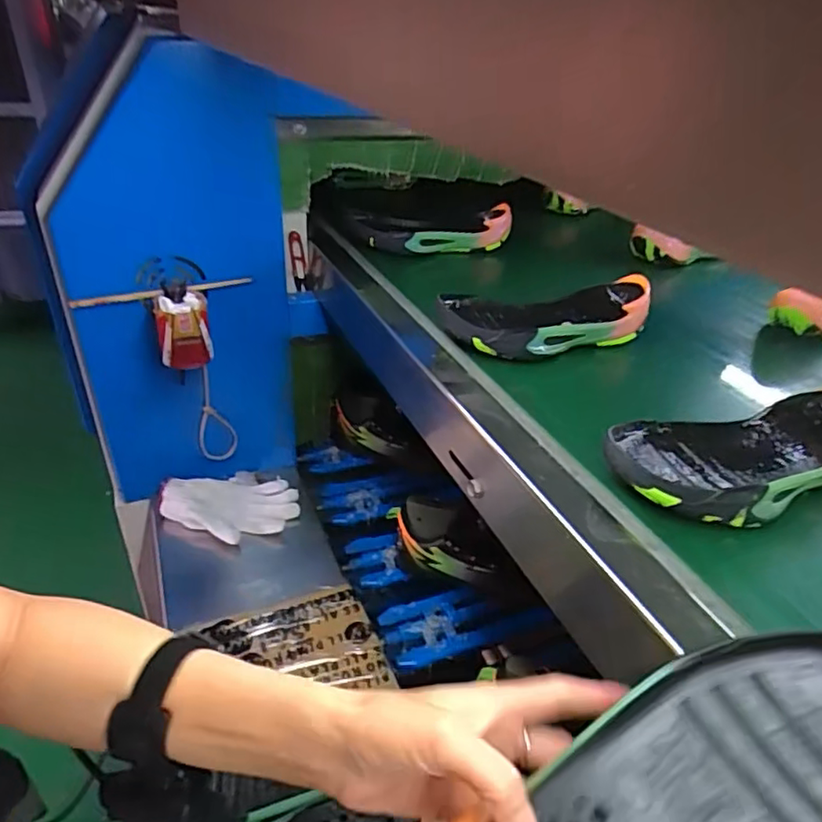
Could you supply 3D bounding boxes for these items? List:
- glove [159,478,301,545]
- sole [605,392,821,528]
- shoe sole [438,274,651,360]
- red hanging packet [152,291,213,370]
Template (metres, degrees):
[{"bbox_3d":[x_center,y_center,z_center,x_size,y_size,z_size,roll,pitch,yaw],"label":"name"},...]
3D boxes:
[{"bbox_3d":[-0.278,0.152,0.922,0.203,0.051,0.122,2,31,-5],"label":"glove"},{"bbox_3d":[0.261,0.030,0.458,0.241,0.060,0.095,-7,33,-20],"label":"sole"},{"bbox_3d":[0.149,-0.096,0.647,0.234,0.061,0.091,-7,33,-19],"label":"shoe sole"},{"bbox_3d":[-0.303,-0.106,0.806,0.066,0.094,0.048,-6,32,-17],"label":"red hanging packet"}]

